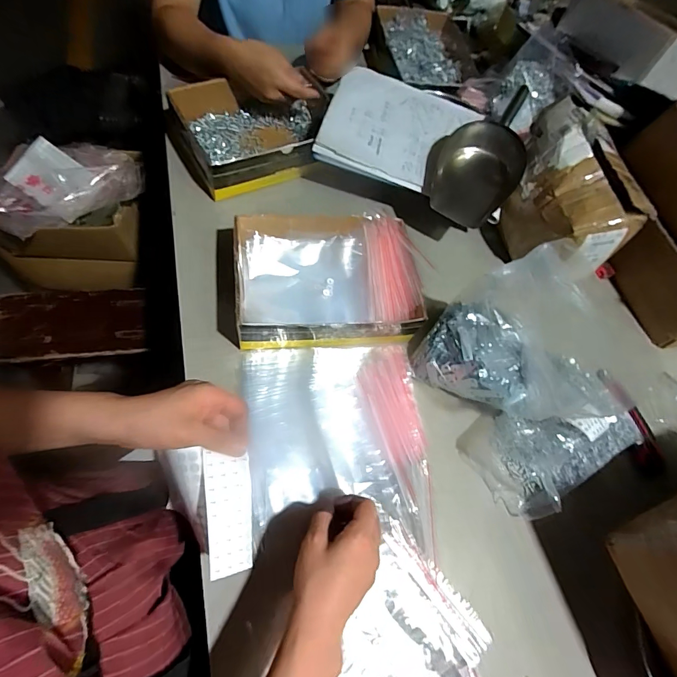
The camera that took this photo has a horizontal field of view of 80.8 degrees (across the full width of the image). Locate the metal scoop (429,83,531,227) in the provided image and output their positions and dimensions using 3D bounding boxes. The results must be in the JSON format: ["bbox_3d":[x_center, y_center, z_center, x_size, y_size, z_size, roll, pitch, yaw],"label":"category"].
[{"bbox_3d":[0.234,-0.286,0.657,0.126,0.105,0.249,32,64,5],"label":"metal scoop"}]

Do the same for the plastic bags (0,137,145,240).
[{"bbox_3d":[-0.618,-0.358,0.886,0.333,0.050,0.259,-14,68,-17],"label":"plastic bags"}]

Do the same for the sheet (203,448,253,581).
[{"bbox_3d":[-0.107,0.170,0.391,0.043,0.010,0.109,1,72,-27],"label":"sheet"}]

